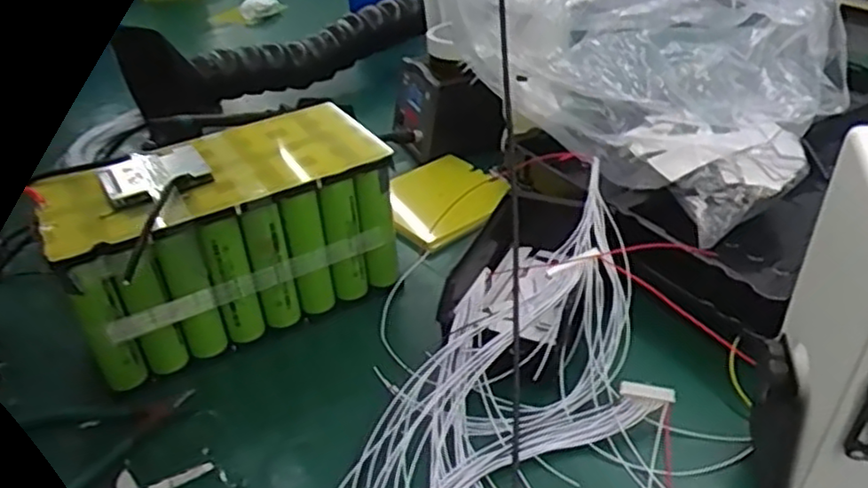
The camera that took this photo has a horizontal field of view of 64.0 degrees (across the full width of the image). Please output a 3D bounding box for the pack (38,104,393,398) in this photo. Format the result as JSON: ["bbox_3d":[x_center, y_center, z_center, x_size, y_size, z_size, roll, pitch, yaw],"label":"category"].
[{"bbox_3d":[-0.180,-0.010,0.620,0.279,0.152,0.125,-25,38,-25],"label":"pack"}]

